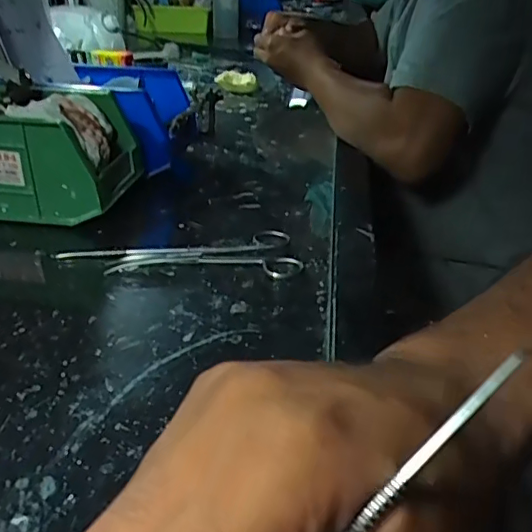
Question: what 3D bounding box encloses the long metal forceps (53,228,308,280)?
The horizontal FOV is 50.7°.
[{"bbox_3d":[-0.061,-0.011,0.414,0.170,0.006,0.065,3,30,0],"label":"long metal forceps"}]

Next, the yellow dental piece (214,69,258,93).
[{"bbox_3d":[-0.045,-0.279,0.861,0.061,0.036,0.021,9,31,13],"label":"yellow dental piece"}]

